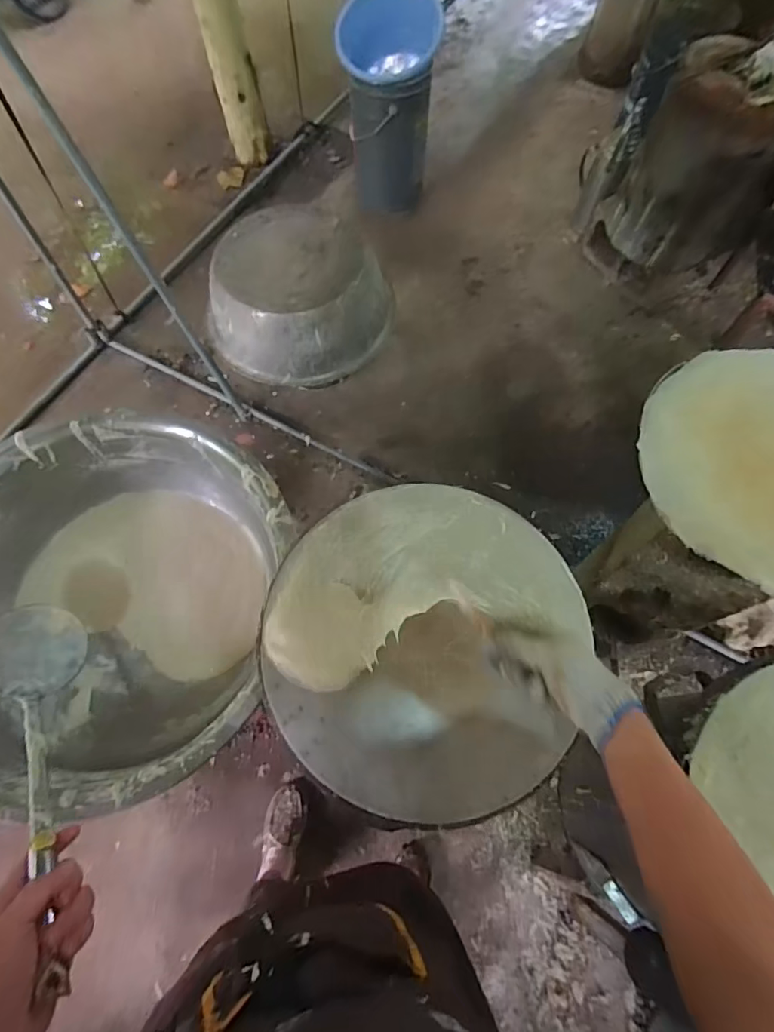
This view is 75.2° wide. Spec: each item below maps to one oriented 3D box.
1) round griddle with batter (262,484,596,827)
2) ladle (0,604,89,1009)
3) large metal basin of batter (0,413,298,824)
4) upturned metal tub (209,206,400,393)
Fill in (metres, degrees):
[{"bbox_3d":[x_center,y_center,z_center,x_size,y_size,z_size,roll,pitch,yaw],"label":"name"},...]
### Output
[{"bbox_3d":[0.043,0.138,0.607,0.367,0.031,0.381,0,66,-1],"label":"round griddle with batter"},{"bbox_3d":[-0.315,0.234,0.461,0.079,0.084,0.335,-27,50,-12],"label":"ladle"},{"bbox_3d":[-0.424,0.129,0.773,0.514,0.184,0.523,0,66,-1],"label":"large metal basin of batter"},{"bbox_3d":[-0.272,-0.637,1.435,0.487,0.255,0.458,0,66,-1],"label":"upturned metal tub"}]

